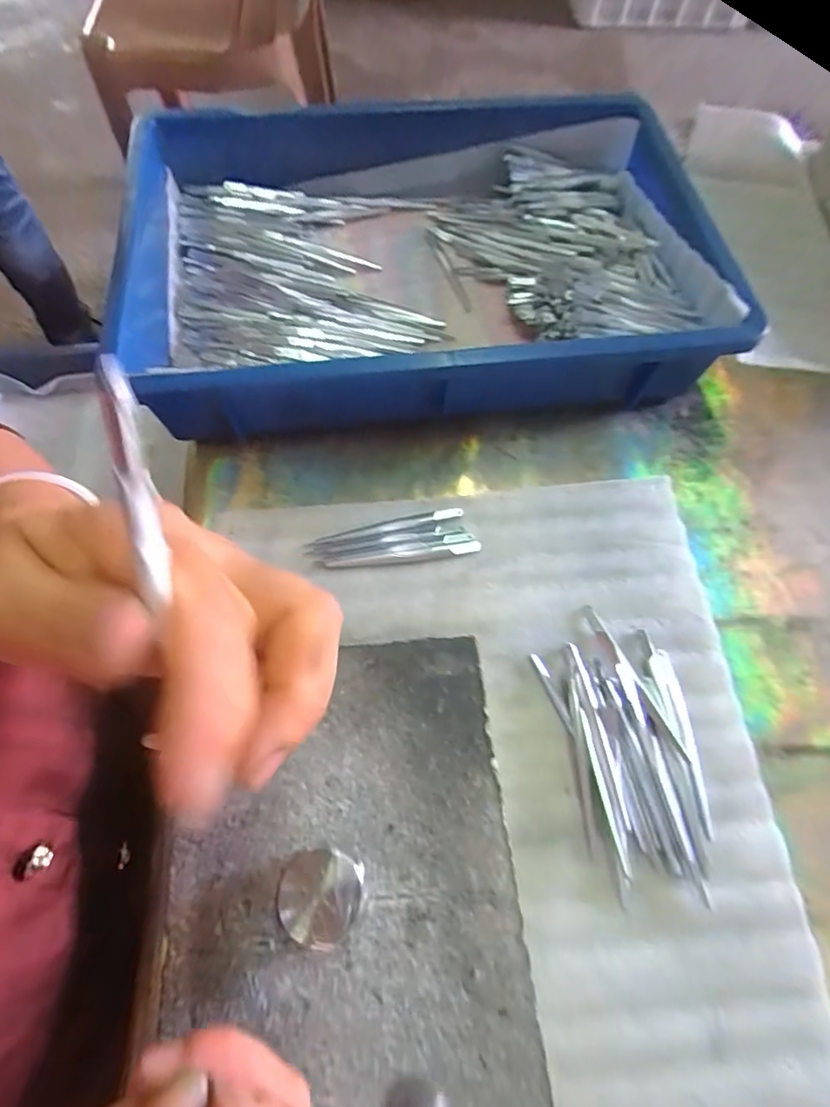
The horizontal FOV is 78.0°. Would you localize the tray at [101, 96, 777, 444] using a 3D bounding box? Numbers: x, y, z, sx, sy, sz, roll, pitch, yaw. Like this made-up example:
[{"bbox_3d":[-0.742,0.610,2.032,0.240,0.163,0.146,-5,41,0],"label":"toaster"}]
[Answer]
[{"bbox_3d":[0.002,-0.231,0.403,0.431,0.075,0.286,-5,67,-4],"label":"tray"}]

